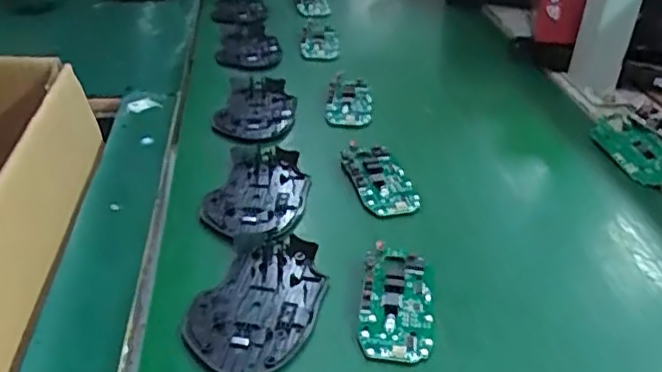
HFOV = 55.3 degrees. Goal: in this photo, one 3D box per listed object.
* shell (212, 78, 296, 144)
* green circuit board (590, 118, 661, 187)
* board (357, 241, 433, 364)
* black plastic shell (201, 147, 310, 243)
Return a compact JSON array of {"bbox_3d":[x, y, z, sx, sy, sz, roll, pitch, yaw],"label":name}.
[{"bbox_3d":[-0.071,-0.073,0.607,0.067,0.018,0.113,6,36,6],"label":"shell"},{"bbox_3d":[0.268,-0.031,0.550,0.045,0.009,0.084,-26,47,-4],"label":"green circuit board"},{"bbox_3d":[0.042,0.072,0.406,0.045,0.019,0.092,4,35,3],"label":"board"},{"bbox_3d":[-0.056,0.002,0.501,0.072,0.012,0.113,6,36,6],"label":"black plastic shell"}]

